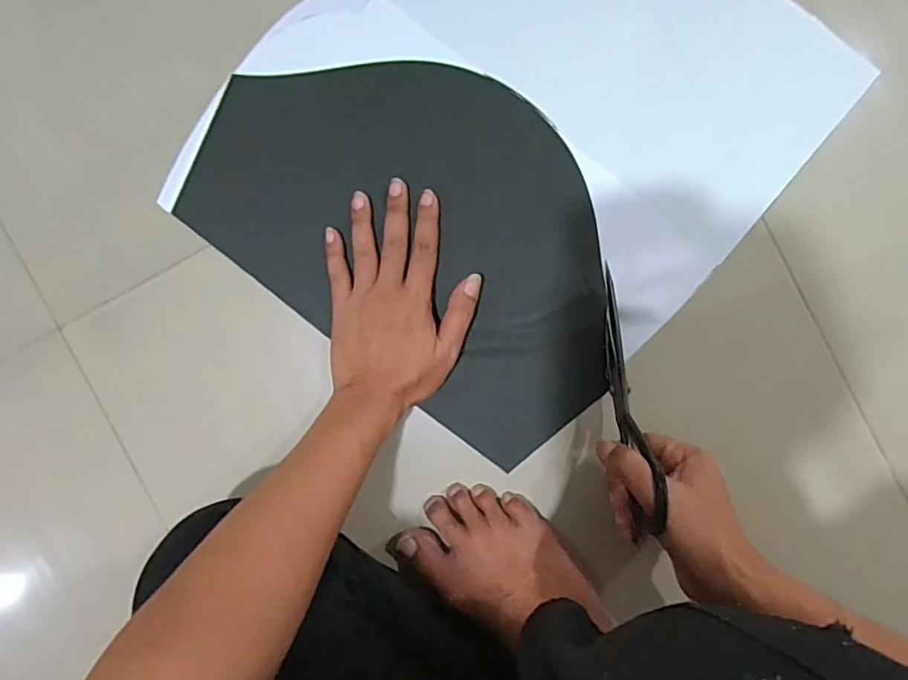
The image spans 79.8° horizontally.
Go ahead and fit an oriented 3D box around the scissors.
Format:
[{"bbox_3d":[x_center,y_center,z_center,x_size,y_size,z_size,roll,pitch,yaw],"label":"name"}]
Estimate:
[{"bbox_3d":[0.136,0.044,0.432,0.014,0.060,0.207,-8,75,4],"label":"scissors"}]

